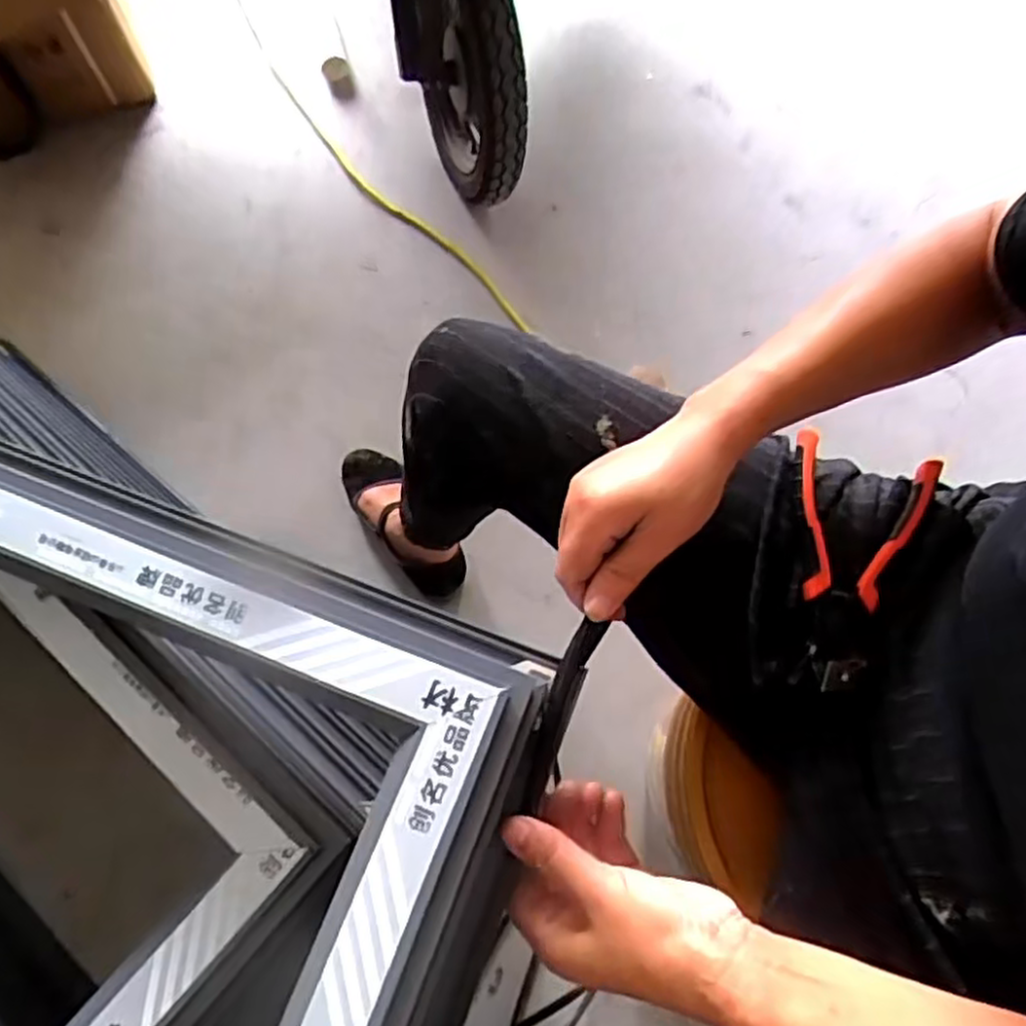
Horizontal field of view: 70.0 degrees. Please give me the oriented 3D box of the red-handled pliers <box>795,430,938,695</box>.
[{"bbox_3d":[0.212,0.029,0.471,0.087,0.026,0.160,19,73,7],"label":"red-handled pliers"}]

